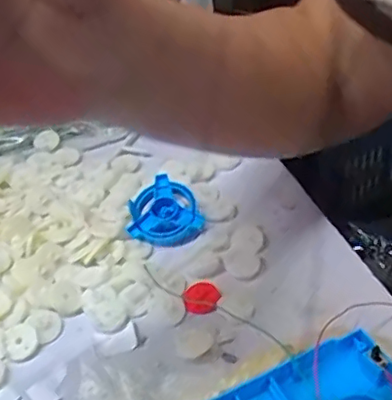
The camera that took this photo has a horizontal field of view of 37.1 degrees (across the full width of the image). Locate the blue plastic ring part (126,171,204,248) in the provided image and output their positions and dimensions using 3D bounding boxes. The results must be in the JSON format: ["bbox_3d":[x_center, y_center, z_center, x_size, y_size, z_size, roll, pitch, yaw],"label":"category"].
[{"bbox_3d":[-0.024,0.011,0.425,0.052,0.010,0.053,-37,67,-19],"label":"blue plastic ring part"}]

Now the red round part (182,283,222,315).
[{"bbox_3d":[0.004,0.063,0.374,0.022,0.005,0.022,-4,39,4],"label":"red round part"}]

